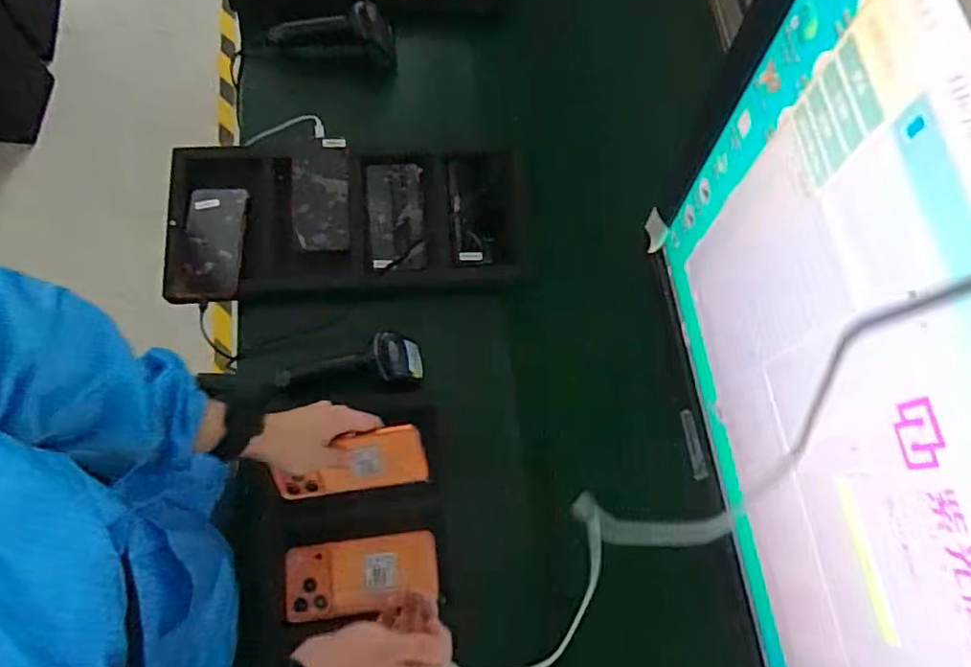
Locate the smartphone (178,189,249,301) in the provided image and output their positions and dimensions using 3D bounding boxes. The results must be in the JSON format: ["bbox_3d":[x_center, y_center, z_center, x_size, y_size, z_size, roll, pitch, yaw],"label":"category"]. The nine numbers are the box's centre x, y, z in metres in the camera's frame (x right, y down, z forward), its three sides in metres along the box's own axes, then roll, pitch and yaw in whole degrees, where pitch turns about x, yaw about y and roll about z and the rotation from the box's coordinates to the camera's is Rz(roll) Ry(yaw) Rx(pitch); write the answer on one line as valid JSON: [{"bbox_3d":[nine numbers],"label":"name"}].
[{"bbox_3d":[-0.358,-0.122,0.790,0.069,0.013,0.159,-1,72,-7],"label":"smartphone"}]

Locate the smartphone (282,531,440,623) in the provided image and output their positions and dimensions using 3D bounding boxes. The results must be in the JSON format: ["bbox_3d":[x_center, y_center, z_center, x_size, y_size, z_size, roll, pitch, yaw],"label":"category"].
[{"bbox_3d":[-0.136,0.266,0.659,0.164,0.008,0.076,-4,71,-8],"label":"smartphone"}]

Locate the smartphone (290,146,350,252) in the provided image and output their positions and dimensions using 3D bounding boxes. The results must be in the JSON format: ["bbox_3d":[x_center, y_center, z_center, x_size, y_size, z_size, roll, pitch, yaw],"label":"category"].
[{"bbox_3d":[-0.230,-0.188,0.839,0.074,0.012,0.153,-5,82,-3],"label":"smartphone"}]

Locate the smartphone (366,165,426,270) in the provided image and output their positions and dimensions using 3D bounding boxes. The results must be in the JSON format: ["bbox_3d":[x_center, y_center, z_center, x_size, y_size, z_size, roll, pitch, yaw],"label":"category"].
[{"bbox_3d":[-0.126,-0.164,0.850,0.076,0.006,0.159,-5,78,-9],"label":"smartphone"}]

